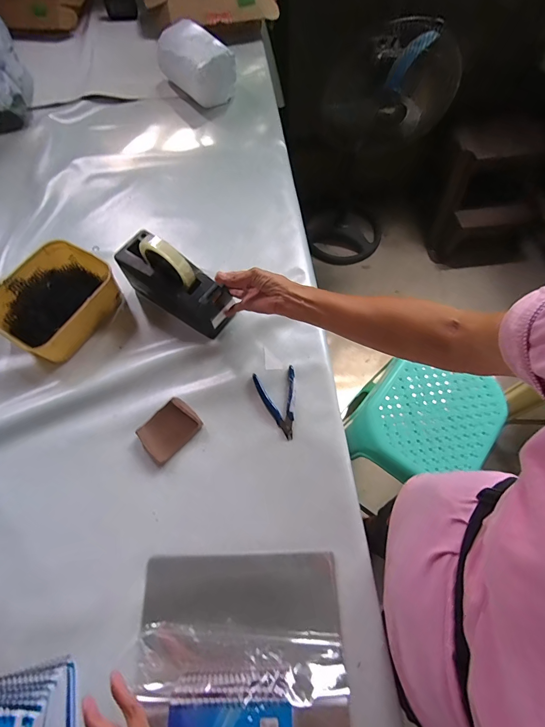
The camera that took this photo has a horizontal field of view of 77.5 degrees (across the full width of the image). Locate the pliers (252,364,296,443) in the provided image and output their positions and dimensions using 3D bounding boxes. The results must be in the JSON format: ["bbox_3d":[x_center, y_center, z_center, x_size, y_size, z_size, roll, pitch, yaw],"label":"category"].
[{"bbox_3d":[0.011,0.065,0.552,0.069,0.011,0.115,-10,65,-3],"label":"pliers"}]

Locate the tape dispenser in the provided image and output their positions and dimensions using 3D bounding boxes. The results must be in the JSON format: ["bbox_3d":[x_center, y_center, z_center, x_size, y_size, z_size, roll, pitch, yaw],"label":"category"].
[{"bbox_3d":[-0.169,-0.144,0.592,0.206,0.133,0.074,32,70,15],"label":"tape dispenser"}]

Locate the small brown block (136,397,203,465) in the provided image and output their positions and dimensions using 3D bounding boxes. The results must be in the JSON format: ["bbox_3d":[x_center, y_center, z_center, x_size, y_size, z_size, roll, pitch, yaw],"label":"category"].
[{"bbox_3d":[-0.159,0.104,0.531,0.063,0.027,0.087,41,73,18],"label":"small brown block"}]

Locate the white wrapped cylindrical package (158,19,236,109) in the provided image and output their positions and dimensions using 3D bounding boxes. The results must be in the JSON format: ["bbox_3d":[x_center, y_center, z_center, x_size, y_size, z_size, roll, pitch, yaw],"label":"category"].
[{"bbox_3d":[-0.189,-0.759,0.867,0.119,0.103,0.203,-42,71,-16],"label":"white wrapped cylindrical package"}]

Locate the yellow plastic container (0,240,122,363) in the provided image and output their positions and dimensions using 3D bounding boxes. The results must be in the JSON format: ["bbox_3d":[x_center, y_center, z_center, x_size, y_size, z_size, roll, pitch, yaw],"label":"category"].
[{"bbox_3d":[-0.383,-0.111,0.609,0.170,0.063,0.198,28,69,14],"label":"yellow plastic container"}]

